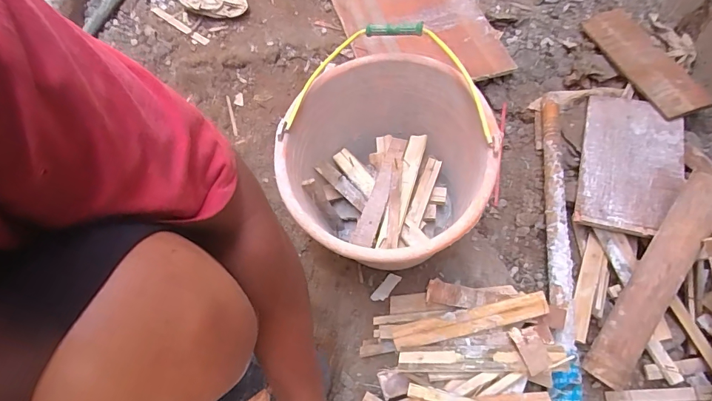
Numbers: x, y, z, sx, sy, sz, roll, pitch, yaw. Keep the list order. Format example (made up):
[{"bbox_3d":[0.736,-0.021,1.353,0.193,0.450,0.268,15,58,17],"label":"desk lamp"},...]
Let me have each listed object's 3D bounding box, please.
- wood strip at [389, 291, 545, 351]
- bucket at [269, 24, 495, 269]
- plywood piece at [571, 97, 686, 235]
[{"bbox_3d":[0.167,0.176,0.604,0.227,0.009,0.032,-13,75,-4],"label":"wood strip"},{"bbox_3d":[0.034,-0.041,0.603,0.274,0.228,0.312,-15,61,-10],"label":"bucket"},{"bbox_3d":[0.504,-0.076,0.754,0.158,0.018,0.313,18,61,10],"label":"plywood piece"}]

